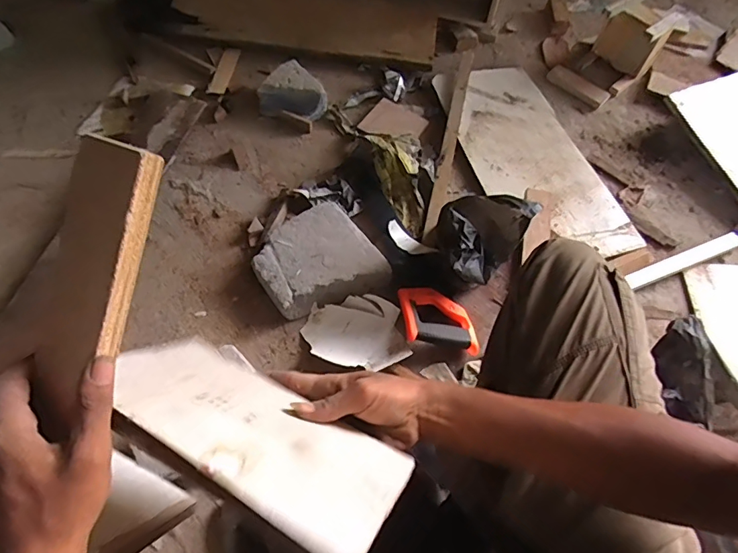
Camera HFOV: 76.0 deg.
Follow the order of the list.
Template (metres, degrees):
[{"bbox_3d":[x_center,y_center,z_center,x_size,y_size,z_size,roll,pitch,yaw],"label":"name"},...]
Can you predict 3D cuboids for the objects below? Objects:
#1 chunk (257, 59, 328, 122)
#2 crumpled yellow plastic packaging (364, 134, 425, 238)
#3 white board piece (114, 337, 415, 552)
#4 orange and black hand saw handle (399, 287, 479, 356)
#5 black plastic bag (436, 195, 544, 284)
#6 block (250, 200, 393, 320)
[{"bbox_3d":[-0.175,-0.396,1.061,0.121,0.081,0.129,-36,70,-20],"label":"chunk"},{"bbox_3d":[0.073,-0.193,0.976,0.103,0.048,0.220,-12,84,-9],"label":"crumpled yellow plastic packaging"},{"bbox_3d":[-0.092,0.114,0.372,0.249,0.150,0.008,24,99,18],"label":"white board piece"},{"bbox_3d":[0.120,0.068,0.806,0.140,0.033,0.099,10,64,2],"label":"orange and black hand saw handle"},{"bbox_3d":[0.183,-0.064,0.822,0.127,0.128,0.153,36,65,15],"label":"black plastic bag"},{"bbox_3d":[-0.092,-0.016,0.862,0.199,0.064,0.195,-33,70,-17],"label":"block"}]

